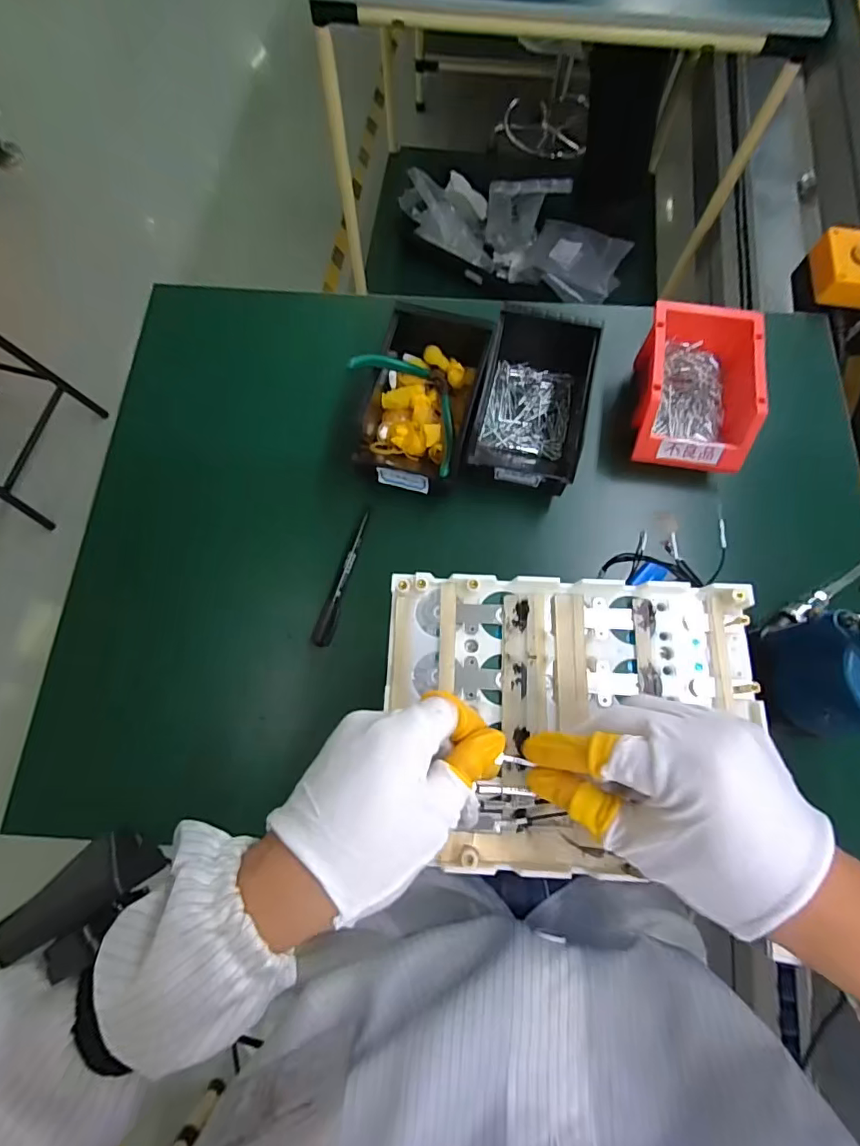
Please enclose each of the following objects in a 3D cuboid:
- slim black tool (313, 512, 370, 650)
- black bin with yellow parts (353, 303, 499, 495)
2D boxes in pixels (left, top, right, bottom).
[{"bbox_3d":[-0.085,0.004,0.495,0.016,0.014,0.137,13,73,5],"label":"slim black tool"},{"bbox_3d":[-0.005,-0.182,0.518,0.114,0.068,0.194,15,73,5],"label":"black bin with yellow parts"}]

